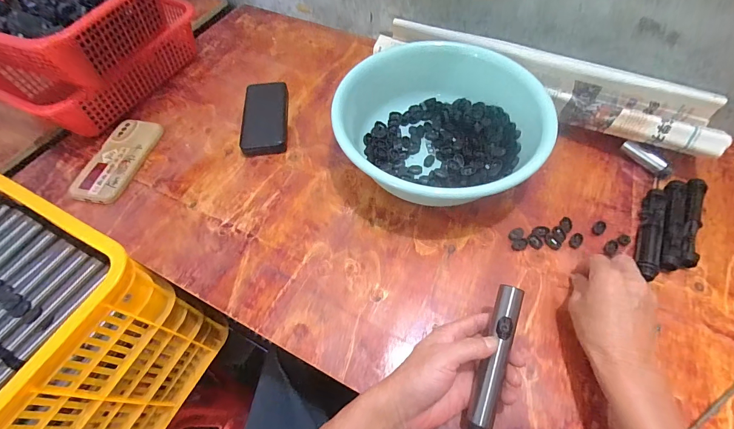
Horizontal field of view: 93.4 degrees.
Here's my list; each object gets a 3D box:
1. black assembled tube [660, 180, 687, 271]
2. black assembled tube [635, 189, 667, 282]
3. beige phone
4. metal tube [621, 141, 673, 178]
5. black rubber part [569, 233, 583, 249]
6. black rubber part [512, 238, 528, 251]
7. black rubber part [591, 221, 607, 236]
[{"bbox_3d":[0.417,0.011,0.477,0.026,0.019,0.152,25,63,17],"label":"black assembled tube"},{"bbox_3d":[0.382,0.025,0.466,0.023,0.020,0.151,22,62,16],"label":"black assembled tube"},{"bbox_3d":[-0.412,-0.095,0.576,0.086,0.018,0.174,5,59,6],"label":"beige phone"},{"bbox_3d":[0.432,-0.087,0.534,0.024,0.025,0.074,-27,61,-13],"label":"metal tube"},{"bbox_3d":[0.286,0.036,0.472,0.015,0.007,0.023,38,68,22],"label":"black rubber part"},{"bbox_3d":[0.208,0.040,0.472,0.023,0.004,0.017,-30,62,-14],"label":"black rubber part"},{"bbox_3d":[0.322,0.018,0.479,0.025,0.005,0.015,-39,64,-19],"label":"black rubber part"}]

